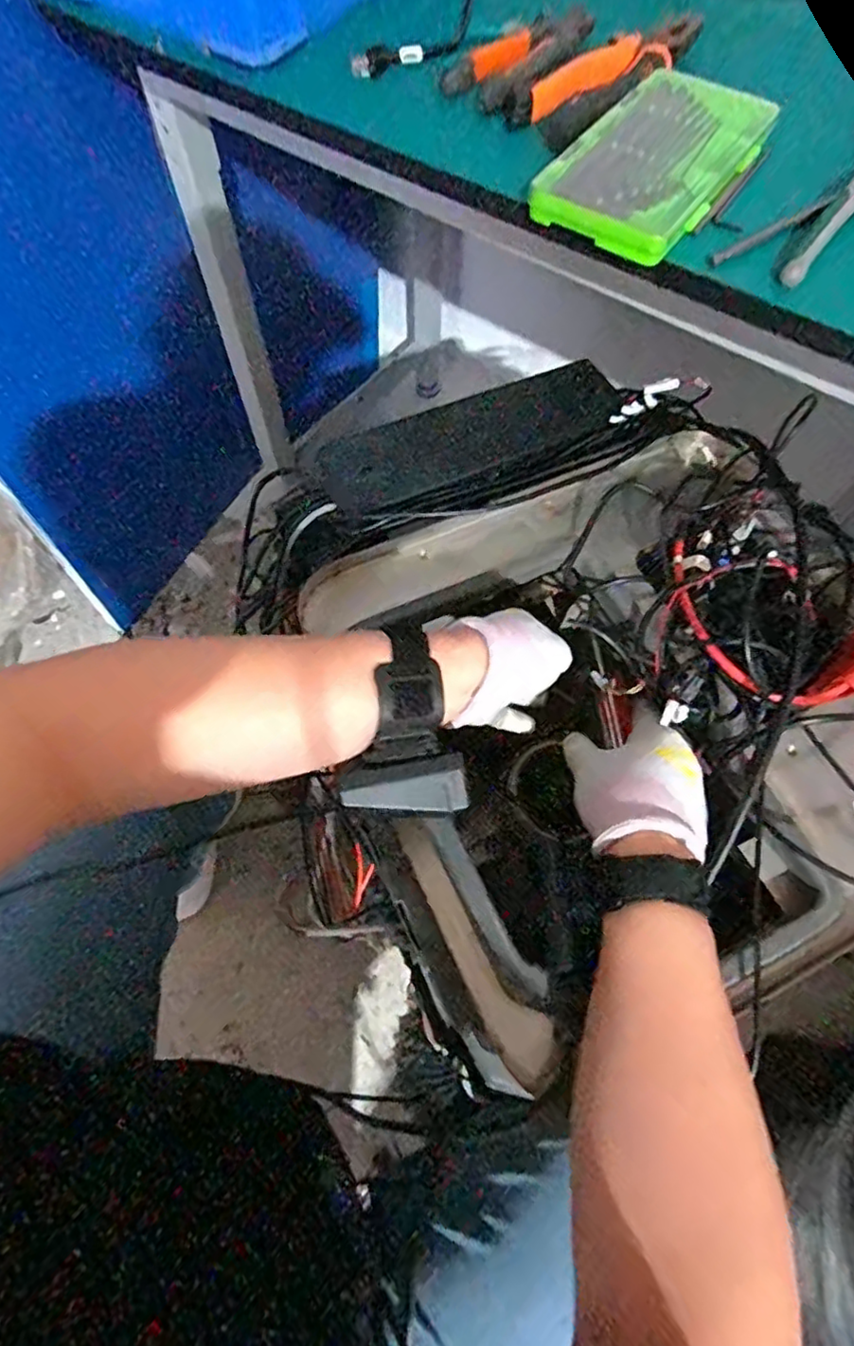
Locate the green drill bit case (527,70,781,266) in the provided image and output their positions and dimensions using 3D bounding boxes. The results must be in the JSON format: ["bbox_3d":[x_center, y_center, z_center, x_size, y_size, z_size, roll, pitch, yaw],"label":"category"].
[{"bbox_3d":[0.157,-0.348,0.432,0.100,0.026,0.179,34,68,15],"label":"green drill bit case"}]

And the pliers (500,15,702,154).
[{"bbox_3d":[0.139,-0.452,0.478,0.070,0.031,0.181,37,69,16],"label":"pliers"}]

